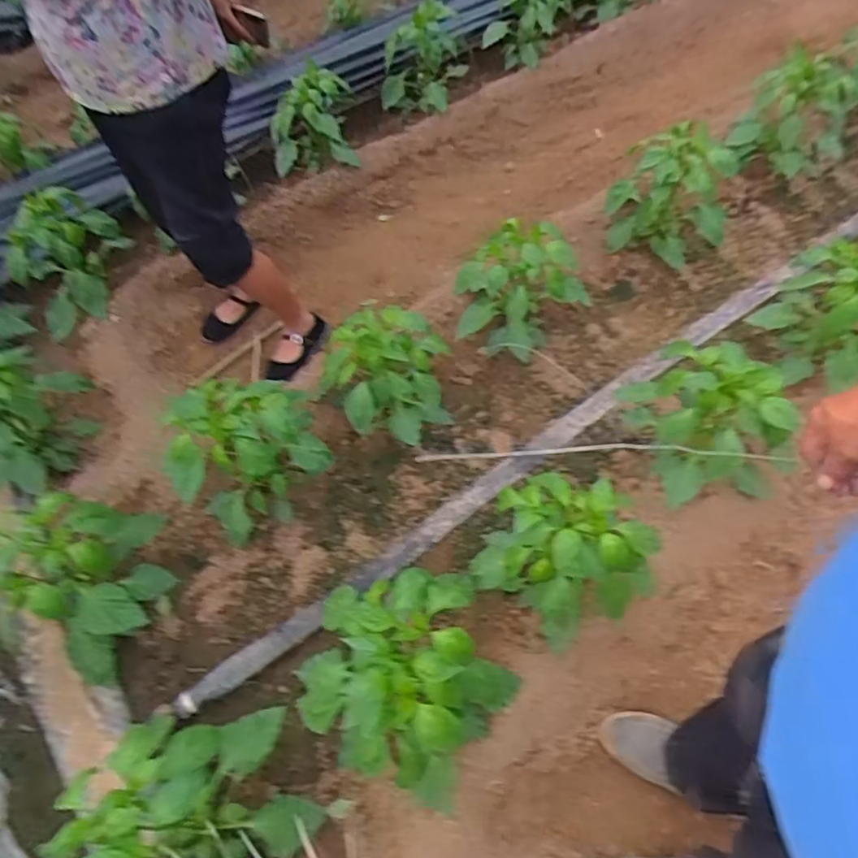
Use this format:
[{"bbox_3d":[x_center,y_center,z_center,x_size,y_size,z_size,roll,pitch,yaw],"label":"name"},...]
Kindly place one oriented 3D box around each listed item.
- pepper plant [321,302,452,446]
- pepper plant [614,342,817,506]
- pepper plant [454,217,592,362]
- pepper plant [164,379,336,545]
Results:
[{"bbox_3d":[-0.085,-0.106,1.415,0.261,0.272,0.244,-2,57,3],"label":"pepper plant"},{"bbox_3d":[0.560,-0.027,1.274,0.254,0.325,0.273,-2,57,3],"label":"pepper plant"},{"bbox_3d":[0.225,-0.317,1.510,0.287,0.296,0.220,-34,61,-16],"label":"pepper plant"},{"bbox_3d":[-0.379,0.059,1.343,0.298,0.356,0.243,-24,59,-10],"label":"pepper plant"}]

